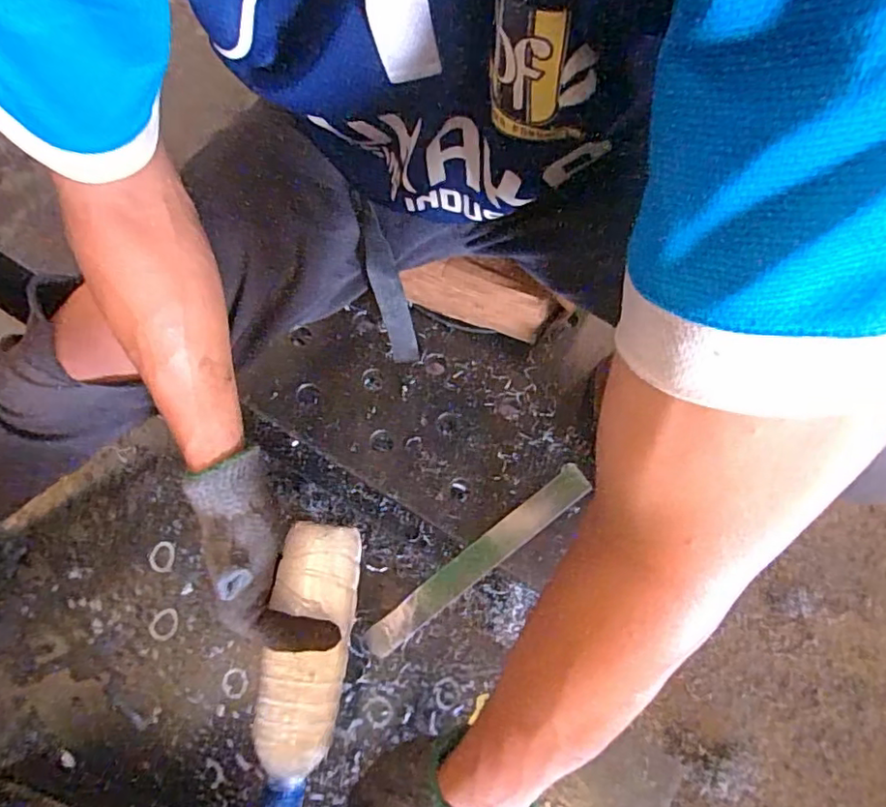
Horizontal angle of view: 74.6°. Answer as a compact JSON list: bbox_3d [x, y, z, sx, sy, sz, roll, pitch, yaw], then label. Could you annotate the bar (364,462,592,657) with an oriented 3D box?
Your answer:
[{"bbox_3d":[0.039,0.158,0.599,0.277,0.008,0.033,-37,77,-13],"label":"bar"}]

